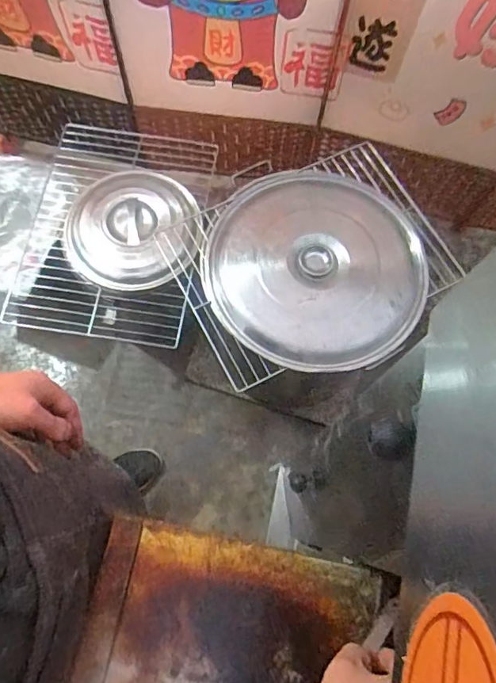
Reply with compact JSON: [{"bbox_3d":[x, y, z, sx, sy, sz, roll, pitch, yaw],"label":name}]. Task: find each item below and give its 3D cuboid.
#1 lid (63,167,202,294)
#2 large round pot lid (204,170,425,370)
[{"bbox_3d":[-0.267,-0.261,1.157,0.331,0.057,0.308,-7,78,10],"label":"lid"},{"bbox_3d":[0.131,-0.152,1.044,0.423,0.088,0.423,1,72,-2],"label":"large round pot lid"}]

